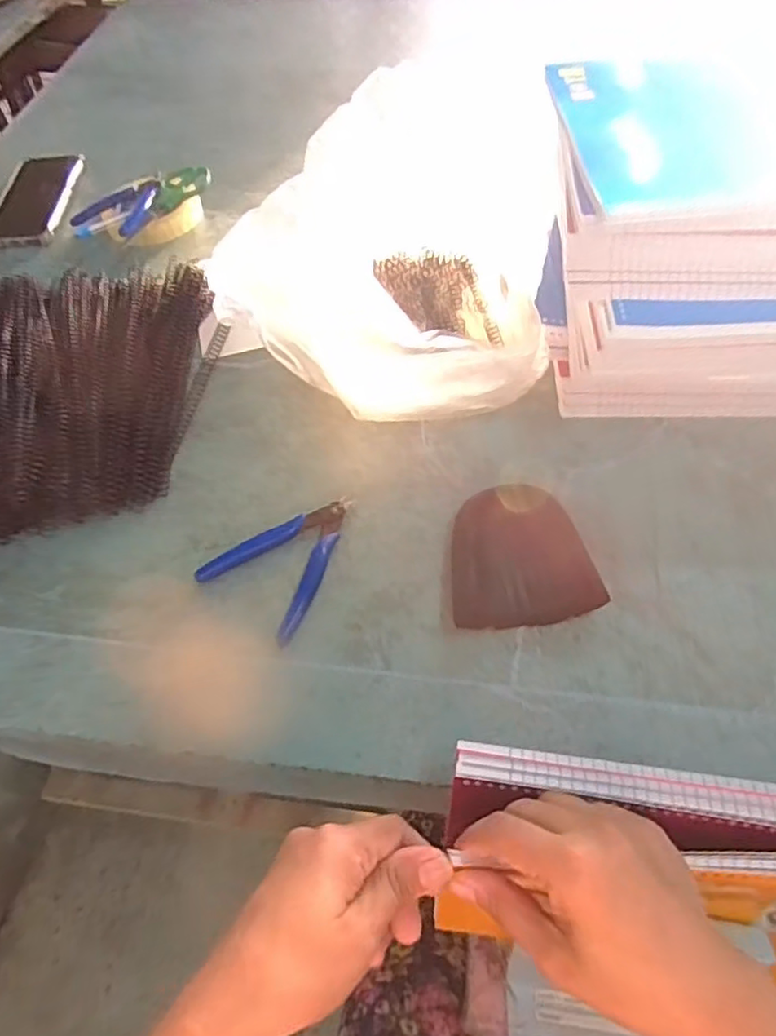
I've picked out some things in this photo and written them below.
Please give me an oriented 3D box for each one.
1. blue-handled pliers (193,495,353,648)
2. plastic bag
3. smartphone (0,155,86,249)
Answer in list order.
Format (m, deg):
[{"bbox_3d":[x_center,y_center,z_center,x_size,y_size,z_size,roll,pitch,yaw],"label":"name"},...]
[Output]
[{"bbox_3d":[-0.068,0.025,0.463,0.082,0.011,0.113,31,64,21],"label":"blue-handled pliers"},{"bbox_3d":[-0.004,-0.236,0.558,0.301,0.129,0.293,11,59,10],"label":"plastic bag"},{"bbox_3d":[-0.422,-0.381,0.762,0.089,0.014,0.167,0,57,3],"label":"smartphone"}]

